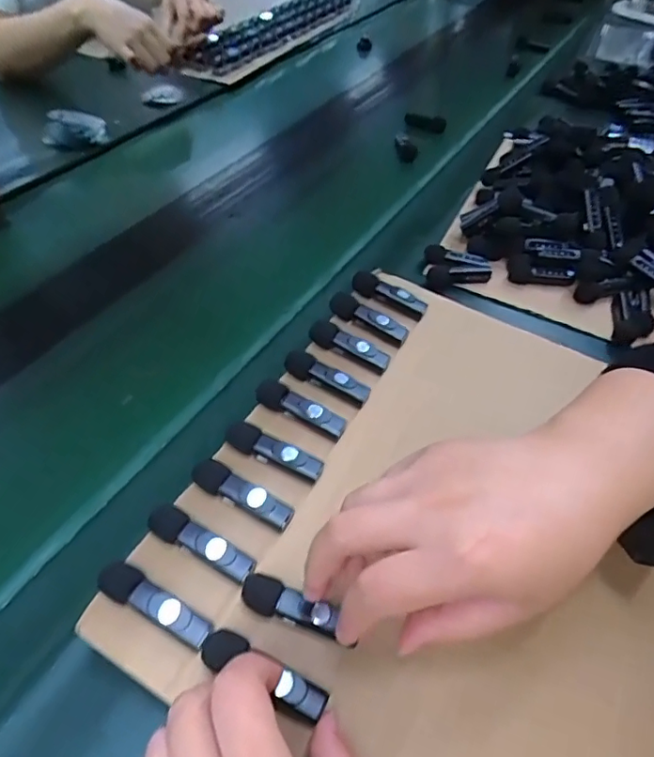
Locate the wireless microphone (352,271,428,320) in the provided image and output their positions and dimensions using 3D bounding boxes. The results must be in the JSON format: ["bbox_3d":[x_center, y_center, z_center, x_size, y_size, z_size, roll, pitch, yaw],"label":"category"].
[{"bbox_3d":[0.052,-0.069,0.448,0.064,0.016,0.015,28,52,22],"label":"wireless microphone"}]

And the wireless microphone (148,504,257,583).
[{"bbox_3d":[-0.069,0.092,0.300,0.062,0.021,0.016,21,50,17],"label":"wireless microphone"}]

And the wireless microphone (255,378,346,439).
[{"bbox_3d":[-0.019,0.019,0.362,0.064,0.016,0.013,21,50,17],"label":"wireless microphone"}]

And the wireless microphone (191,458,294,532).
[{"bbox_3d":[-0.051,0.070,0.322,0.063,0.020,0.016,21,50,17],"label":"wireless microphone"}]

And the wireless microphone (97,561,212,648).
[{"bbox_3d":[-0.089,0.117,0.279,0.063,0.015,0.017,21,50,17],"label":"wireless microphone"}]

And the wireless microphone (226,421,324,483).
[{"bbox_3d":[-0.034,0.047,0.342,0.064,0.019,0.014,19,50,15],"label":"wireless microphone"}]

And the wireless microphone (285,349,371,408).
[{"bbox_3d":[0.000,-0.002,0.380,0.063,0.014,0.014,22,51,18],"label":"wireless microphone"}]

